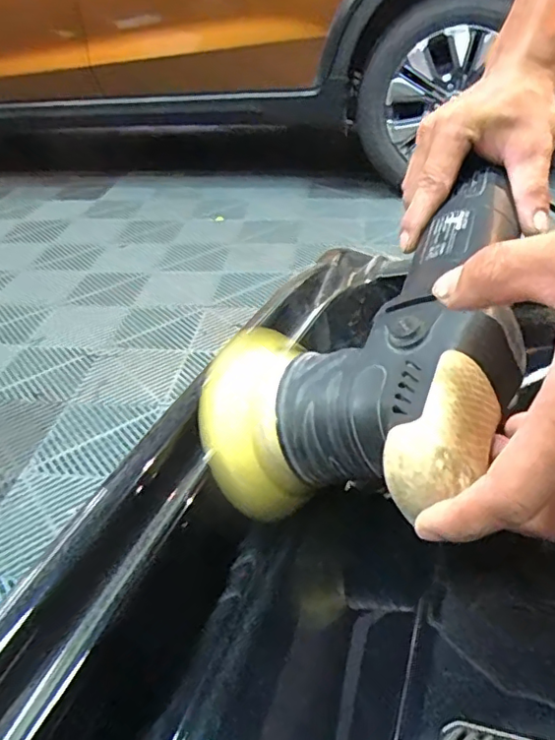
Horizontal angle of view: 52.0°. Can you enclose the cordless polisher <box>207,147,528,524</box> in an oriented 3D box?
[{"bbox_3d":[0.069,-0.020,0.345,0.171,0.090,0.245,1,47,37],"label":"cordless polisher"}]

